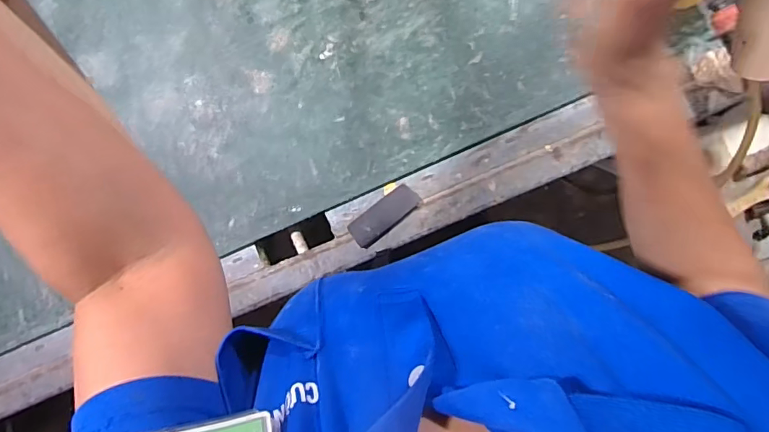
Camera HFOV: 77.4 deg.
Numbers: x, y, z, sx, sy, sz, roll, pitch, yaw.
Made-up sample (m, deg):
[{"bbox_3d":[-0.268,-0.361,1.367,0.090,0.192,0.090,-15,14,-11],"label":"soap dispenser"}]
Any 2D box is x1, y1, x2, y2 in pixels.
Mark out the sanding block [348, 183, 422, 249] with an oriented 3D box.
[{"bbox_3d":[0.000,-0.001,0.654,0.102,0.016,0.038,-39,90,5],"label":"sanding block"}]

